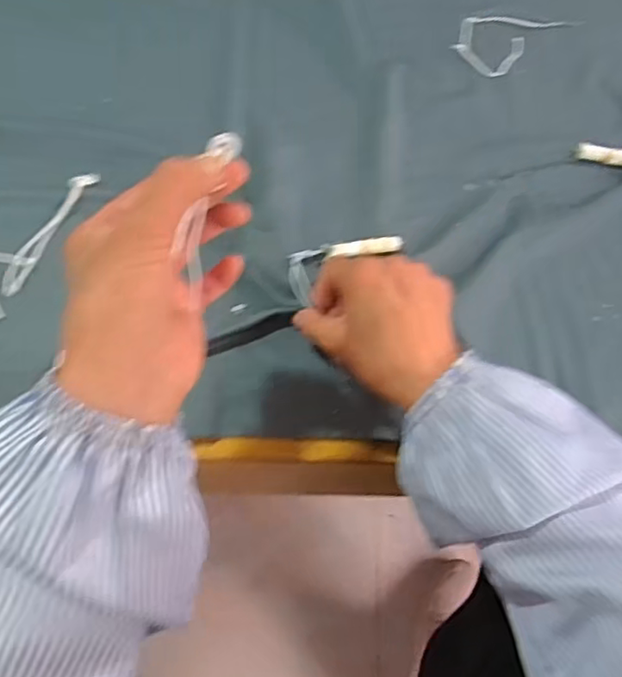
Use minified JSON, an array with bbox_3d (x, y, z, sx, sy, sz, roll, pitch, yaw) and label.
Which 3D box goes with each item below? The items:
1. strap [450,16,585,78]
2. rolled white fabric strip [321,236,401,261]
[{"bbox_3d":[0.225,-0.348,0.677,0.157,0.016,0.074,-39,70,-23],"label":"strap"},{"bbox_3d":[0.044,-0.076,0.501,0.064,0.007,0.013,-6,61,-3],"label":"rolled white fabric strip"}]

